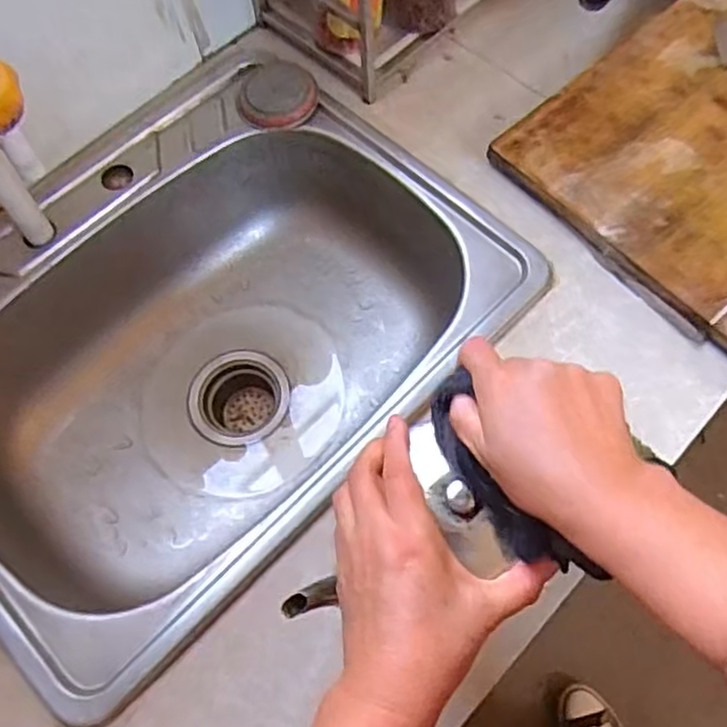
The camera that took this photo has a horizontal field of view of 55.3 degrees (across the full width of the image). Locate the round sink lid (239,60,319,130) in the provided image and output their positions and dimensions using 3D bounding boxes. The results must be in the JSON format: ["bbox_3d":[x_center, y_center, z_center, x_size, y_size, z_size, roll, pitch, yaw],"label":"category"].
[{"bbox_3d":[-0.088,-0.281,0.719,0.077,0.010,0.081,0,64,1],"label":"round sink lid"}]

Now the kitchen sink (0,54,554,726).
[{"bbox_3d":[-0.156,-0.009,0.690,0.536,0.190,0.412,-42,70,-17],"label":"kitchen sink"}]

